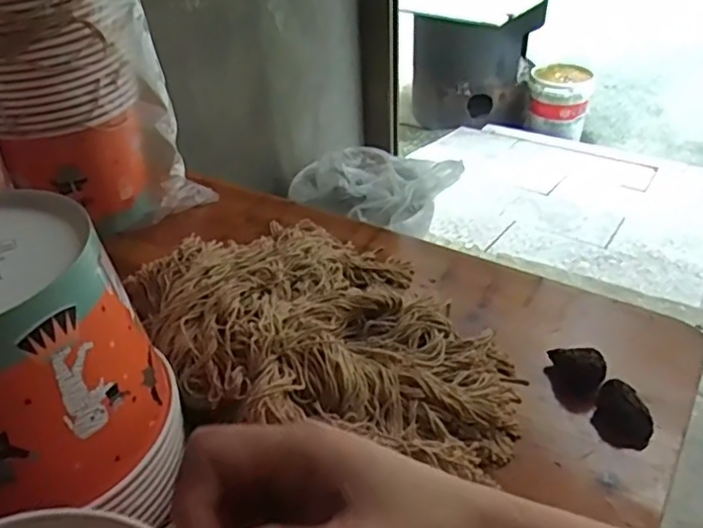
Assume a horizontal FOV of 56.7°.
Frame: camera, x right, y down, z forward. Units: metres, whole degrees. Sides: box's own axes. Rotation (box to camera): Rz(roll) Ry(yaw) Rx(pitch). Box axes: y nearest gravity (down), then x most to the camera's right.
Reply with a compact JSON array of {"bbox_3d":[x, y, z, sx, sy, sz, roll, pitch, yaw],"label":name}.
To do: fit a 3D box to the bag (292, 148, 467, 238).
[{"bbox_3d":[0.046,-0.149,1.341,0.349,0.114,0.204,0,36,4],"label":"bag"}]

